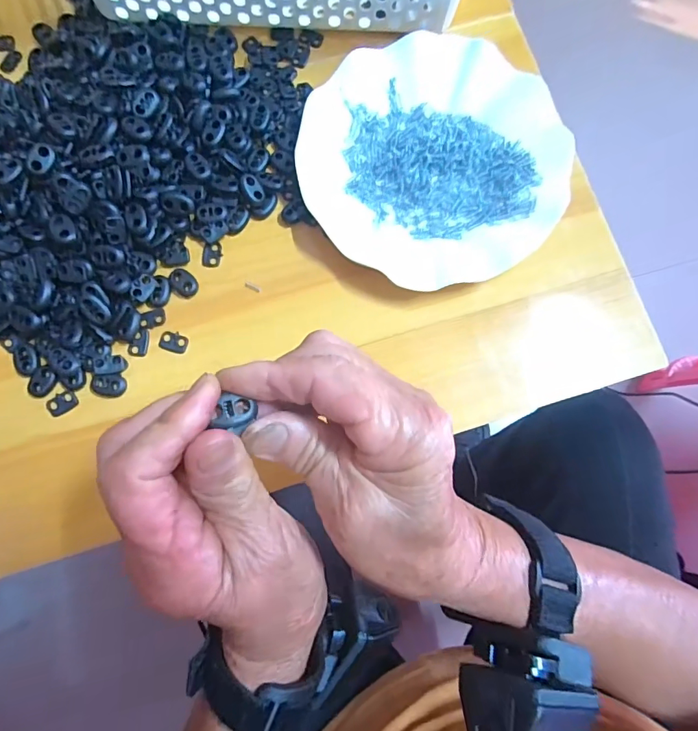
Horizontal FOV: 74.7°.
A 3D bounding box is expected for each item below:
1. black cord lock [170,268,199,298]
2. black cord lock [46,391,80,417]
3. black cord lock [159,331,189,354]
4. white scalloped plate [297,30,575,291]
[{"bbox_3d":[-0.114,-0.057,0.313,0.022,0.005,0.016,44,82,7],"label":"black cord lock"},{"bbox_3d":[-0.187,0.024,0.298,0.018,0.004,0.013,-32,82,-7],"label":"black cord lock"},{"bbox_3d":[-0.118,-0.016,0.307,0.019,0.004,0.013,15,79,2],"label":"black cord lock"},{"bbox_3d":[0.058,-0.143,0.320,0.175,0.021,0.176,0,79,-1],"label":"white scalloped plate"}]

